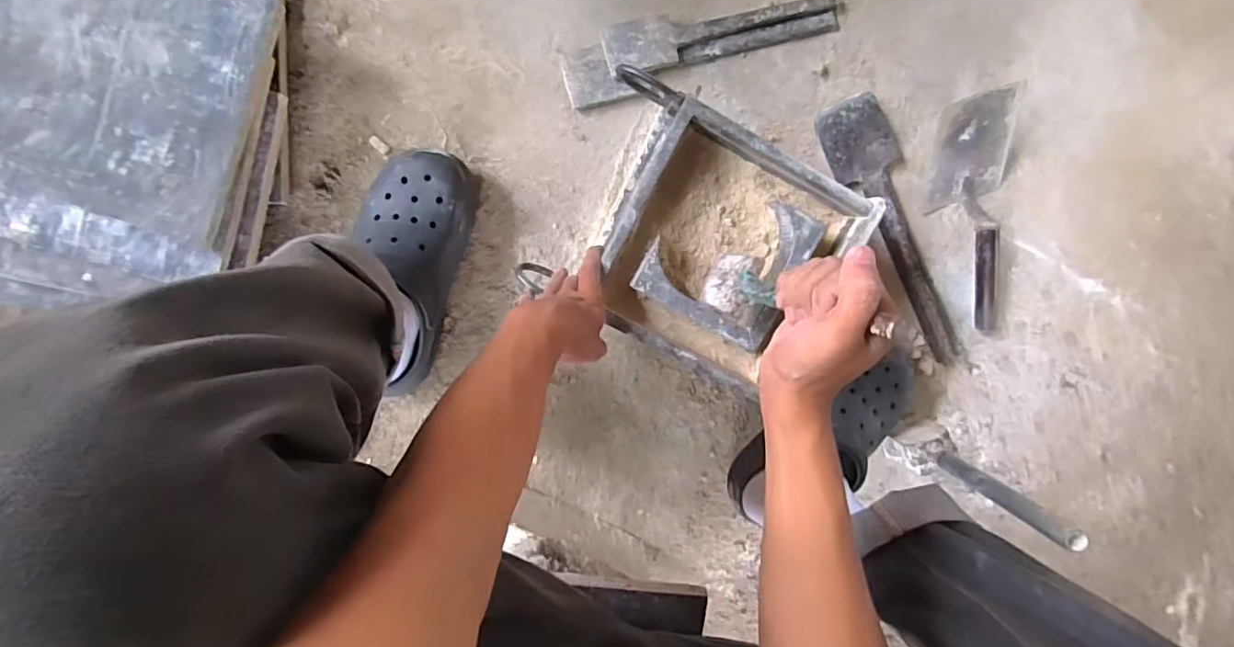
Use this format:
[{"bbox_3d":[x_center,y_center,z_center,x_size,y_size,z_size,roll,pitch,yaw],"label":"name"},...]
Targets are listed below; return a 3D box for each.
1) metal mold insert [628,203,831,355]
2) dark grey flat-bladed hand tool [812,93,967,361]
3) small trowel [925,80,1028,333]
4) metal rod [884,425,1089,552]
[{"bbox_3d":[0.110,-0.067,0.570,0.145,0.045,0.145,28,92,-9],"label":"metal mold insert"},{"bbox_3d":[0.340,-0.105,0.684,0.083,0.029,0.345,-25,99,-4],"label":"dark grey flat-bladed hand tool"},{"bbox_3d":[0.429,-0.121,0.656,0.104,0.073,0.277,-13,96,-3],"label":"small trowel"},{"bbox_3d":[0.371,0.158,0.593,0.052,0.257,0.034,-27,99,-4],"label":"metal rod"}]

